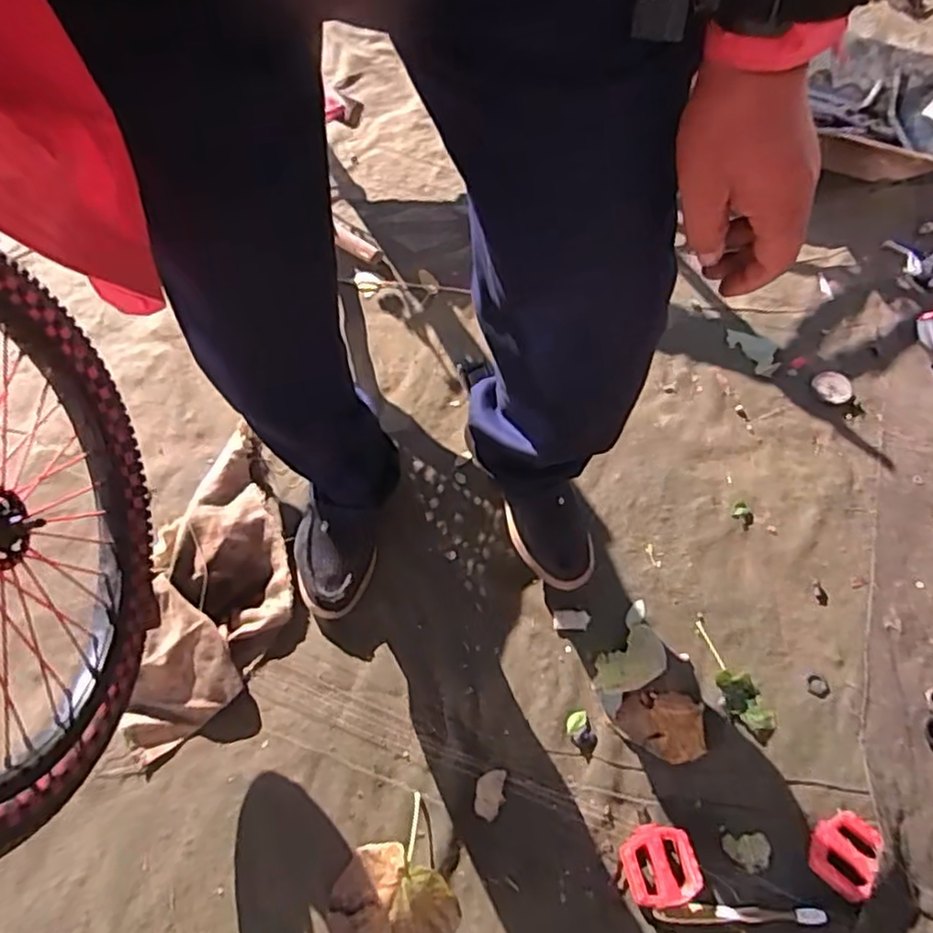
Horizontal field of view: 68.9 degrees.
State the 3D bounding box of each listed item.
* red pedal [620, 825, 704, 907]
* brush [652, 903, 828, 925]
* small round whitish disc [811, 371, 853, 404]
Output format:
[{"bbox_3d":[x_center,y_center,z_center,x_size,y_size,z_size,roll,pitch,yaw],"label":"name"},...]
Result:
[{"bbox_3d":[0.214,0.442,0.755,0.078,0.023,0.077,-9,63,-4],"label":"red pedal"},{"bbox_3d":[0.289,0.476,0.722,0.174,0.018,0.018,0,62,0],"label":"brush"},{"bbox_3d":[0.572,-0.124,1.061,0.047,0.013,0.060,-41,69,-19],"label":"small round whitish disc"}]

